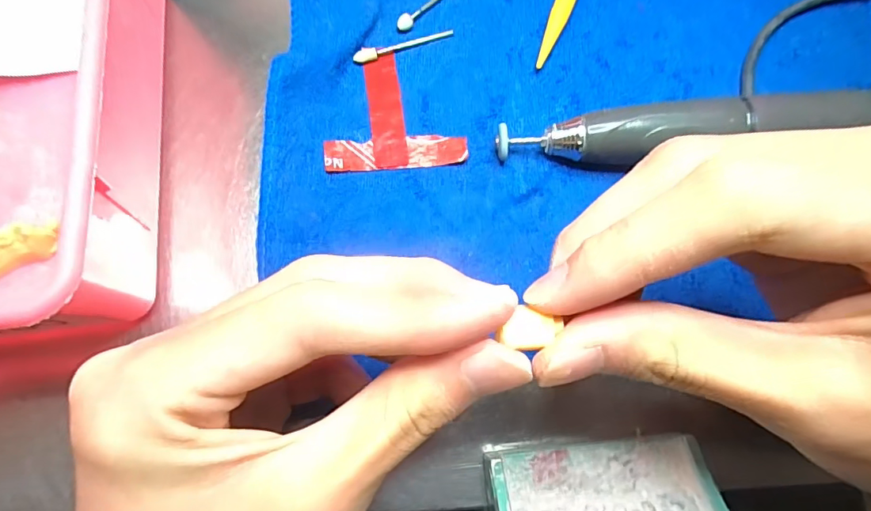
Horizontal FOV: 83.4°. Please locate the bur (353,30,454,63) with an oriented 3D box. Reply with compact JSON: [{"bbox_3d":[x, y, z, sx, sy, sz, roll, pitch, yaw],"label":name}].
[{"bbox_3d":[-0.014,-0.094,0.217,0.047,0.004,0.005,-22,75,-9],"label":"bur"}]

